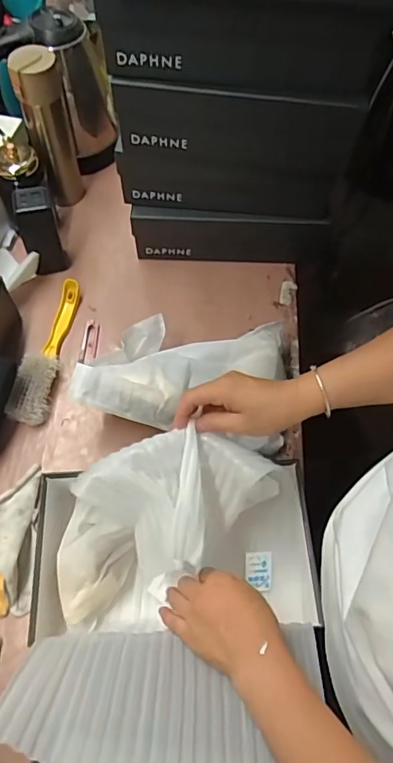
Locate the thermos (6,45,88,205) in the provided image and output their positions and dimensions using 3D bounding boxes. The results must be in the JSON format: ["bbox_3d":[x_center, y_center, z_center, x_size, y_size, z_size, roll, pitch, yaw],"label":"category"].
[{"bbox_3d":[-0.229,-0.391,0.788,0.066,0.242,0.068,-14,64,-9],"label":"thermos"}]

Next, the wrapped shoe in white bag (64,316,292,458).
[{"bbox_3d":[-0.014,-0.009,0.682,0.265,0.097,0.167,7,63,2],"label":"wrapped shoe in white bag"}]

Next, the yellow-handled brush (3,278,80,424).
[{"bbox_3d":[-0.214,-0.049,0.729,0.051,0.033,0.235,9,63,3],"label":"yellow-handled brush"}]

